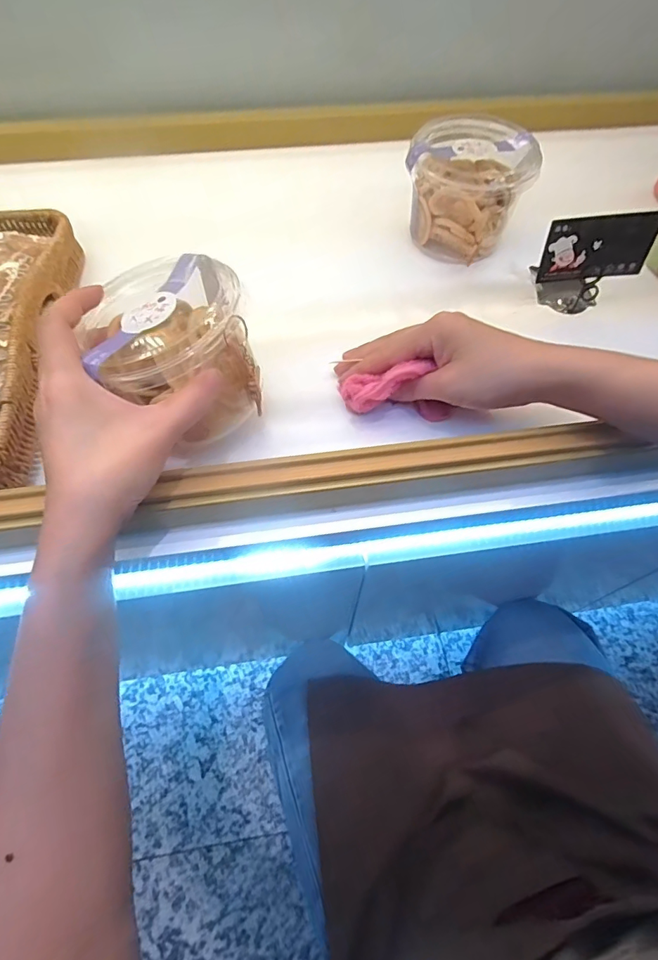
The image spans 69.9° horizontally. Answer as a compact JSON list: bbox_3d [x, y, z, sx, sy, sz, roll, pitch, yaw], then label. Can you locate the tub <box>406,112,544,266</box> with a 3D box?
[{"bbox_3d":[0.132,-0.278,0.457,0.107,0.091,0.098,35,66,17],"label":"tub"}]

